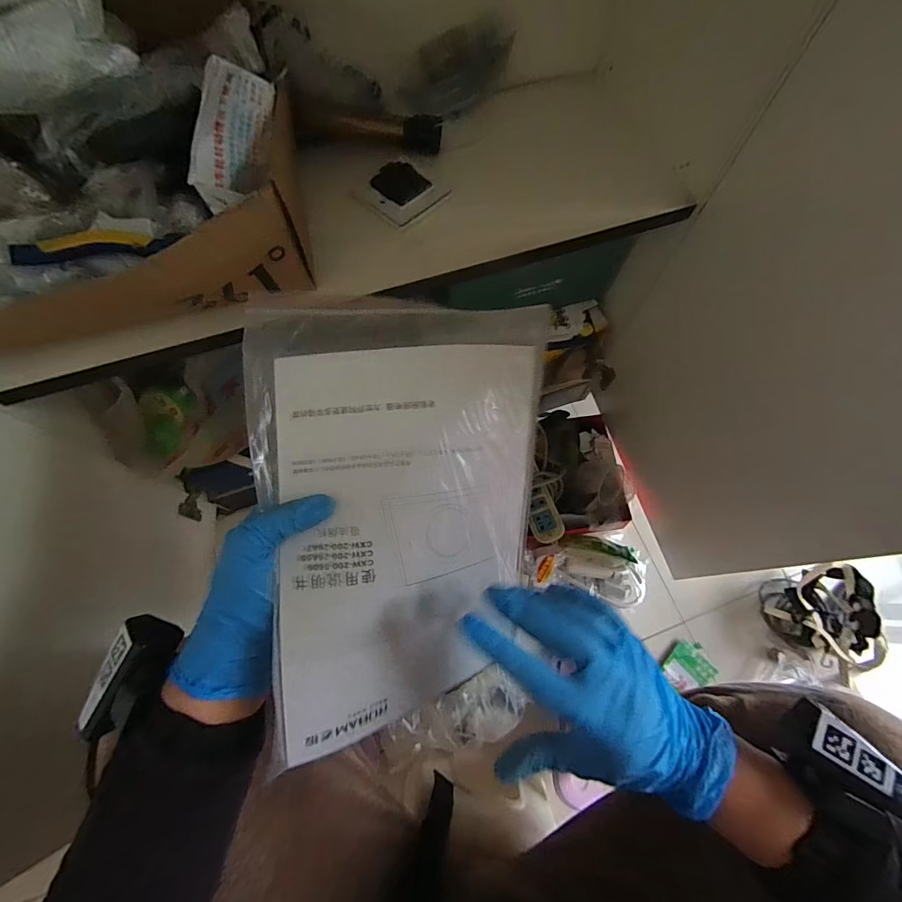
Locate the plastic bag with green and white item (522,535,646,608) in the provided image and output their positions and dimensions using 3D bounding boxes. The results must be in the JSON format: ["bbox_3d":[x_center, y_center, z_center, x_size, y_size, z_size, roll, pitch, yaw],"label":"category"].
[{"bbox_3d":[0.245,0.212,0.752,0.227,0.064,0.130,12,69,4],"label":"plastic bag with green and white item"}]

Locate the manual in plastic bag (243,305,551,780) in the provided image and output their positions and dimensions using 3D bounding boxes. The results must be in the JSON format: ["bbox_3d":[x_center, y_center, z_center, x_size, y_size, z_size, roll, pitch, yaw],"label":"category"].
[{"bbox_3d":[-0.028,0.048,0.284,0.193,0.034,0.286,-2,91,-14],"label":"manual in plastic bag"}]

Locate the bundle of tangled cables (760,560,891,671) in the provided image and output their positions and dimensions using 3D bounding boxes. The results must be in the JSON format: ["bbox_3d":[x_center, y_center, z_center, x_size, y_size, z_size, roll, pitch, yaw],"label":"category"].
[{"bbox_3d":[0.662,0.282,0.733,0.175,0.112,0.164,0,69,-1],"label":"bundle of tangled cables"}]

